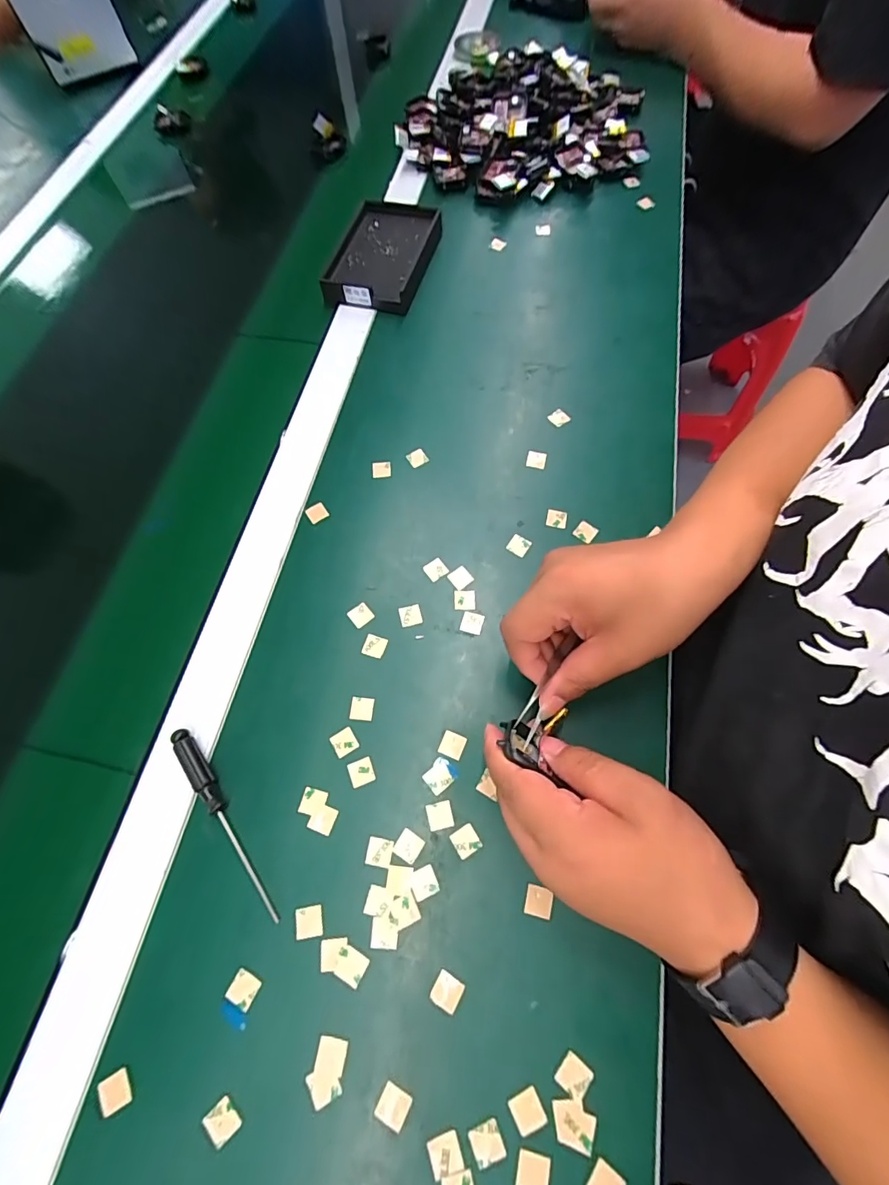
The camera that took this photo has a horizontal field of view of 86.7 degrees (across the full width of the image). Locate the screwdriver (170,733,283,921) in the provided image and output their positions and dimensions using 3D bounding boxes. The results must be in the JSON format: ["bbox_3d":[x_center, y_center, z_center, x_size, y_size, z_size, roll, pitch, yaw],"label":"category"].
[{"bbox_3d":[-0.140,0.143,0.296,0.014,0.014,0.129,-33,70,-11],"label":"screwdriver"}]

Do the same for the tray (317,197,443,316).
[{"bbox_3d":[-0.064,-0.356,0.497,0.093,0.025,0.140,13,69,8],"label":"tray"}]

